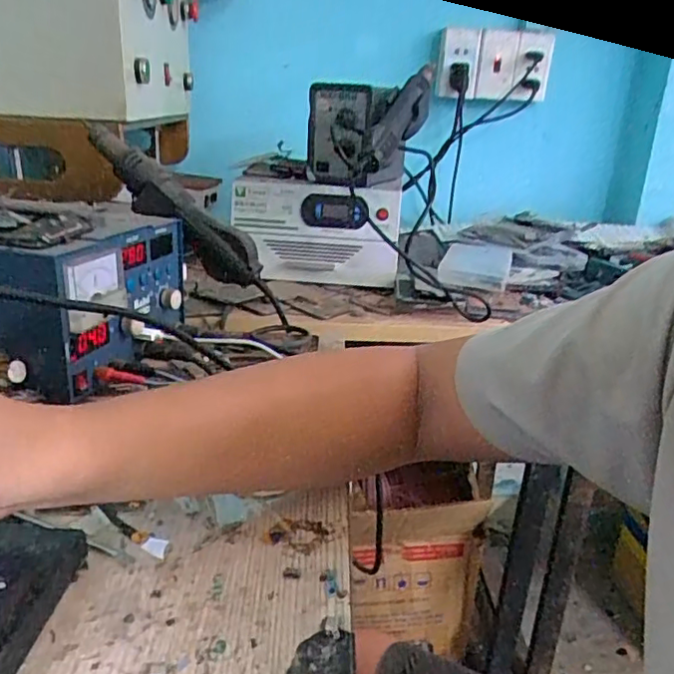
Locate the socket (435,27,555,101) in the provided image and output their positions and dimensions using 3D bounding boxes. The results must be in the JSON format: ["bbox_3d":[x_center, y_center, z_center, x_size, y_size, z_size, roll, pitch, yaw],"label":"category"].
[{"bbox_3d":[0.288,-0.503,1.121,0.210,0.115,0.046,1,19,-4],"label":"socket"}]

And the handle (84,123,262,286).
[{"bbox_3d":[-0.177,-0.139,0.636,0.234,0.057,0.052,42,26,1],"label":"handle"}]

